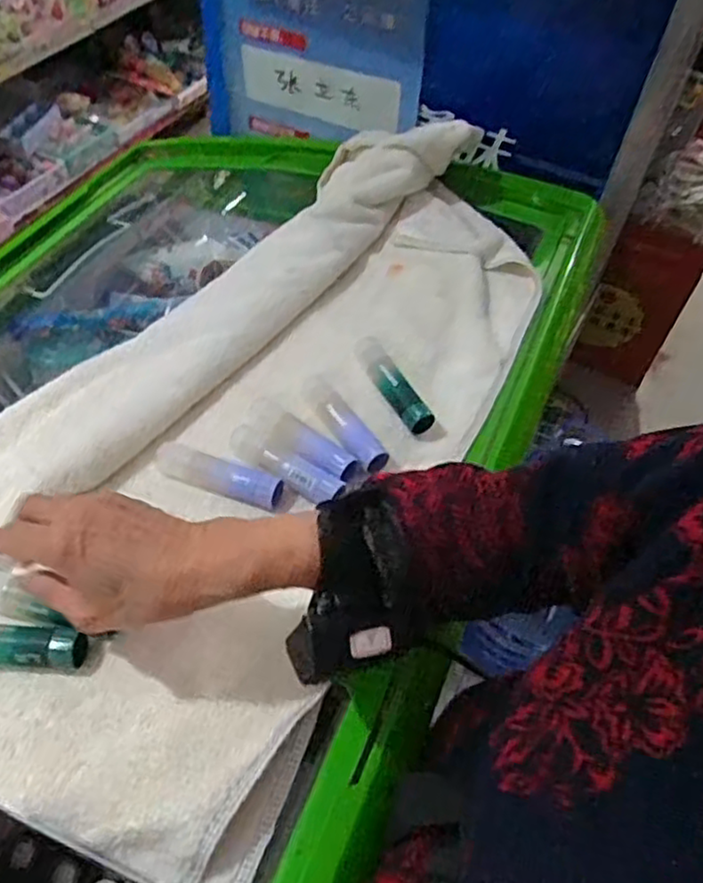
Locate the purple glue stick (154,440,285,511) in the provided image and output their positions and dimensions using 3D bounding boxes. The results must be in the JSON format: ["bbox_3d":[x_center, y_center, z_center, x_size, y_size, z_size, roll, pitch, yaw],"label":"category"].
[{"bbox_3d":[-0.099,0.023,0.517,0.099,0.020,0.023,21,53,11],"label":"purple glue stick"}]

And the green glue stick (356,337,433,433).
[{"bbox_3d":[0.032,-0.051,0.581,0.024,0.019,0.110,-19,56,-19],"label":"green glue stick"}]

